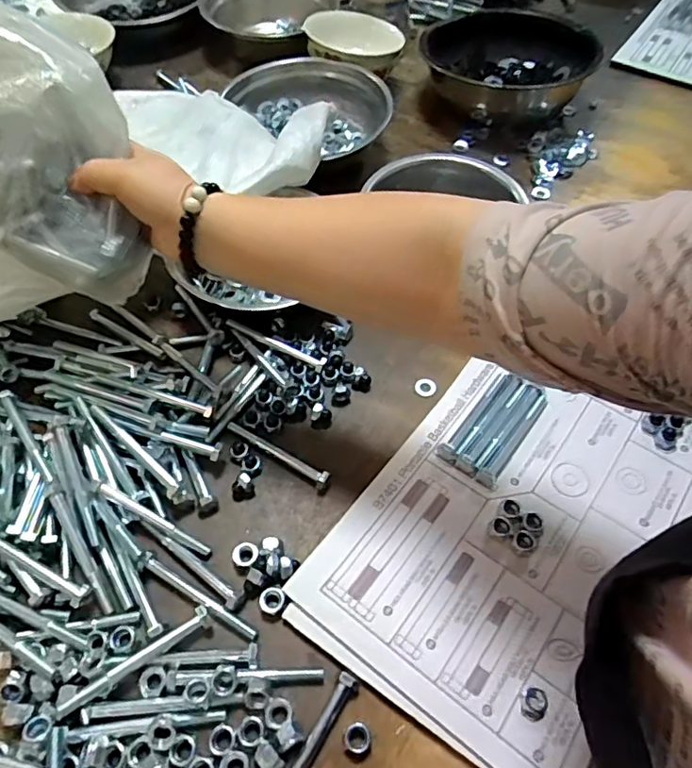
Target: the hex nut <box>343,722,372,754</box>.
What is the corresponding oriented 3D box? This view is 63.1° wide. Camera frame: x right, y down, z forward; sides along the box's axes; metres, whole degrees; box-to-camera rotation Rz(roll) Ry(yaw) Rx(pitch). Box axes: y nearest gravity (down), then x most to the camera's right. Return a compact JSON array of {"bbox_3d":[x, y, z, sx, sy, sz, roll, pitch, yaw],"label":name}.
[{"bbox_3d":[0.007,0.229,0.366,0.017,0.014,0.017,18,57,11],"label":"hex nut"}]

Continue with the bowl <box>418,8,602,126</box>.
[{"bbox_3d":[0.227,-0.443,0.783,0.241,0.062,0.213,6,56,3],"label":"bowl"}]

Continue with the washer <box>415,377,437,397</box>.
[{"bbox_3d":[0.075,0.003,0.534,0.022,0.005,0.021,35,74,26],"label":"washer"}]

